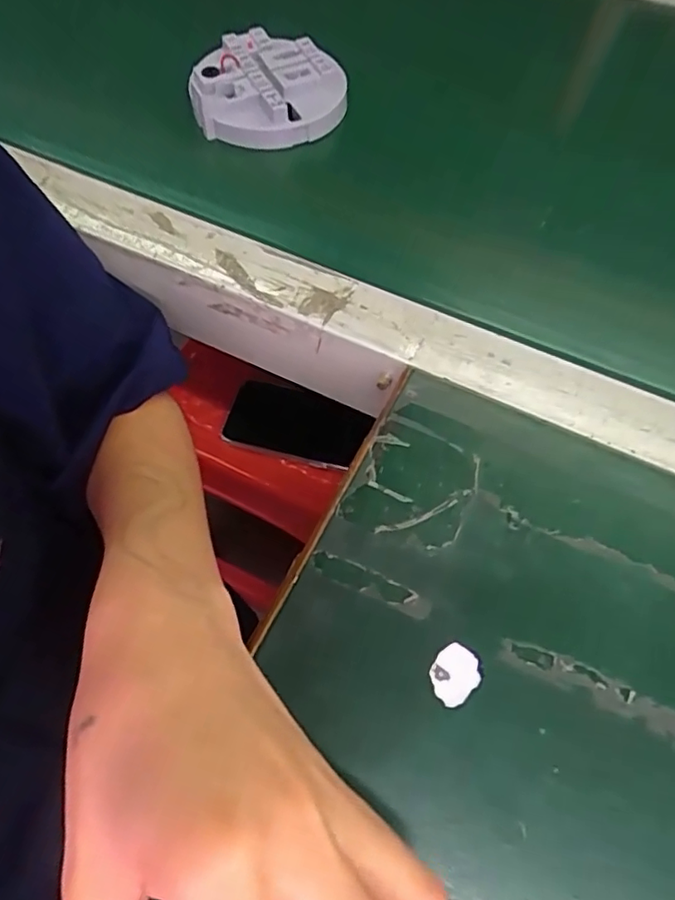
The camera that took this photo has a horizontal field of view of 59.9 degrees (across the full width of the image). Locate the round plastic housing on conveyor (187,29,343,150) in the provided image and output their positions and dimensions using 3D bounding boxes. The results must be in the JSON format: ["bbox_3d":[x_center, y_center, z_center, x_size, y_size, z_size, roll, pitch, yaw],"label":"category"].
[{"bbox_3d":[-0.048,-0.237,0.384,0.099,0.019,0.097,0,62,0],"label":"round plastic housing on conveyor"}]

